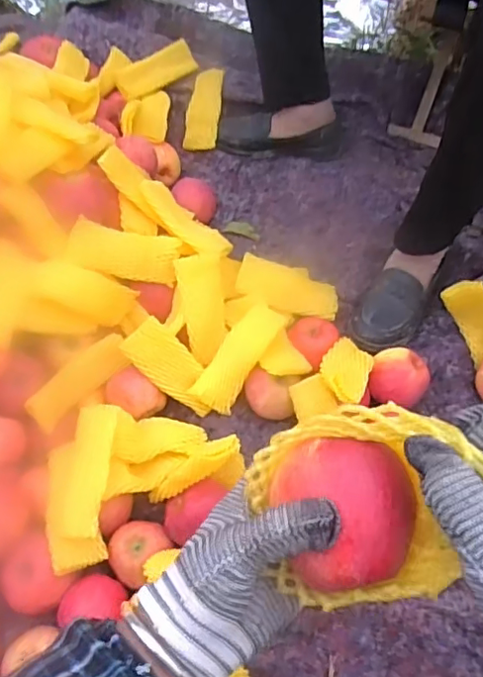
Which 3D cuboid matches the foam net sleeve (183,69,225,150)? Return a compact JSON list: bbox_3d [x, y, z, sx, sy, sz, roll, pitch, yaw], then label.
[{"bbox_3d":[-0.068,-0.430,1.069,0.064,0.032,0.155,10,88,9],"label":"foam net sleeve"}]

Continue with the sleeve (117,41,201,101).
[{"bbox_3d":[-0.158,-0.503,1.078,0.159,0.015,0.060,-37,101,-13],"label":"sleeve"}]

